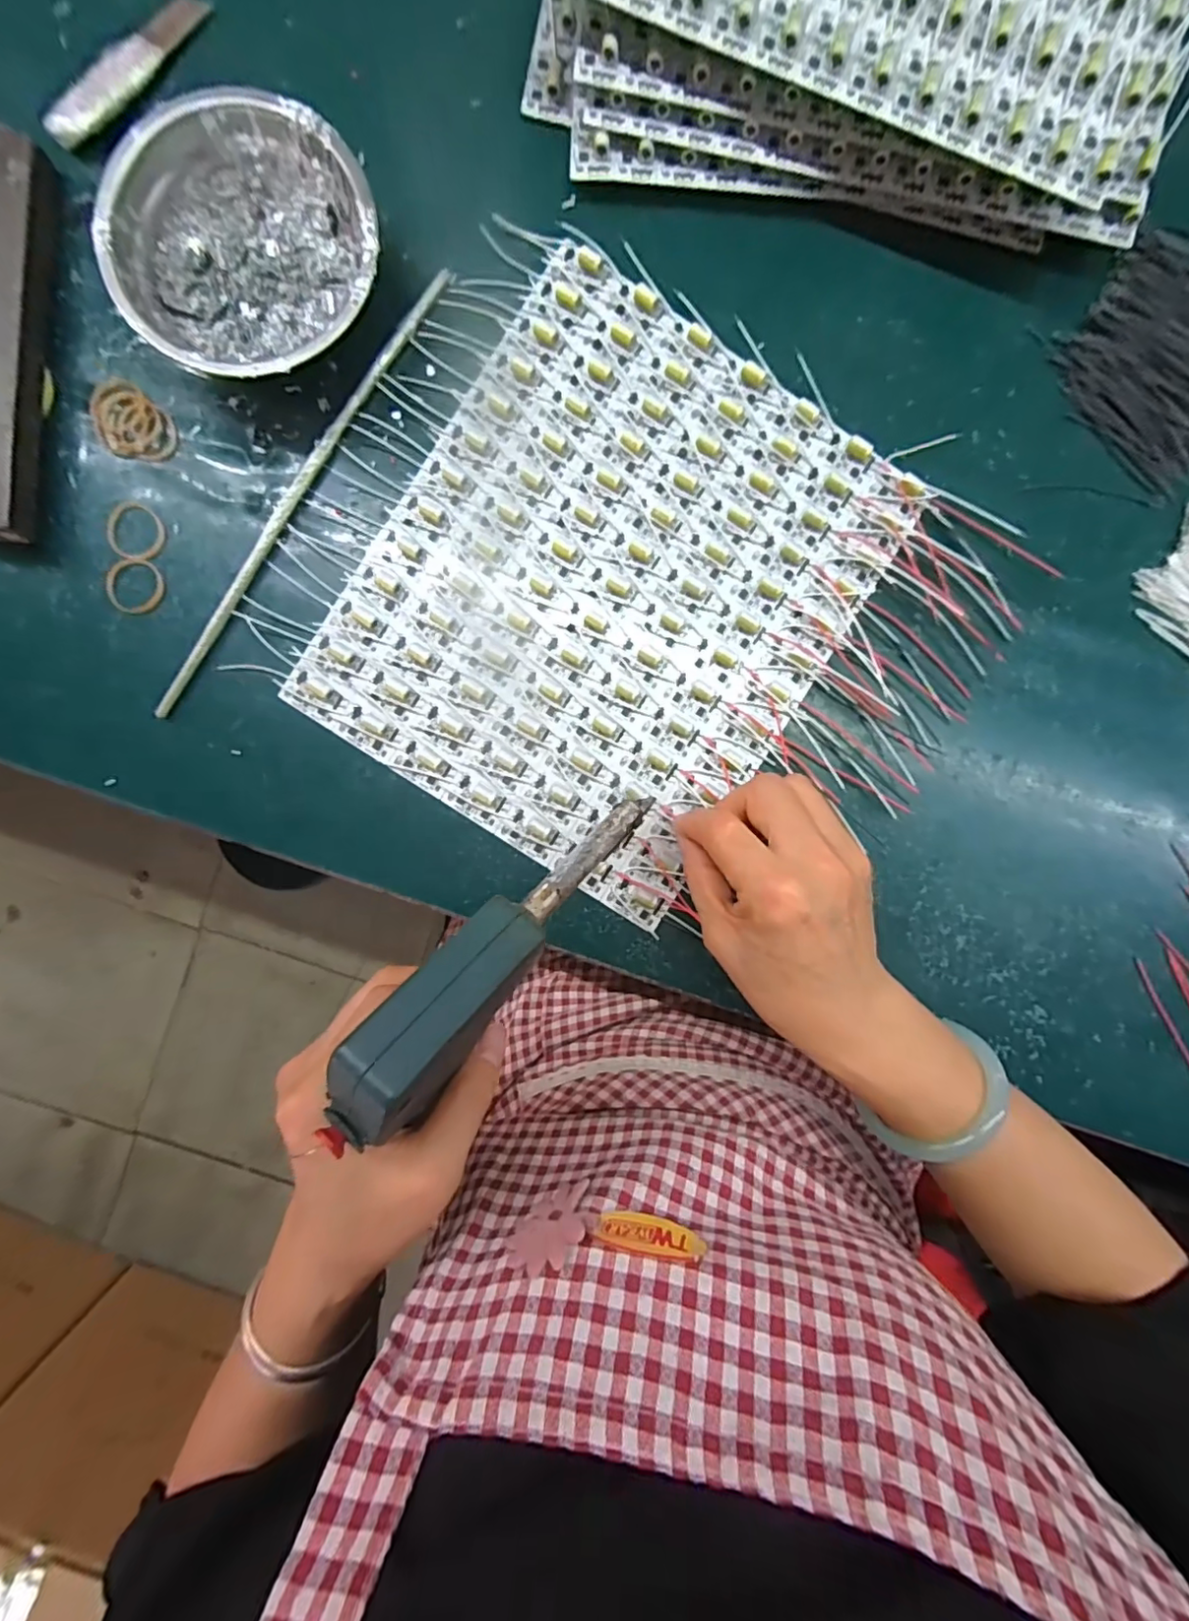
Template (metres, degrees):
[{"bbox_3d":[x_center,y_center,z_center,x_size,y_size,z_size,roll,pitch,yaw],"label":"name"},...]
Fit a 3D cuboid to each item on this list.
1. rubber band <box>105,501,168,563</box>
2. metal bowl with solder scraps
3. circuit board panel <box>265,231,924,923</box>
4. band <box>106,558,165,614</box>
[{"bbox_3d":[-0.248,-0.150,0.305,0.030,0.004,0.029,0,91,-1],"label":"rubber band"},{"bbox_3d":[-0.169,-0.274,0.283,0.122,0.039,0.128,0,91,-1],"label":"metal bowl with solder scraps"},{"bbox_3d":[0.008,-0.118,0.307,0.237,0.008,0.284,32,91,-2],"label":"circuit board panel"},{"bbox_3d":[-0.247,-0.121,0.304,0.028,0.004,0.029,-1,93,-10],"label":"band"}]

